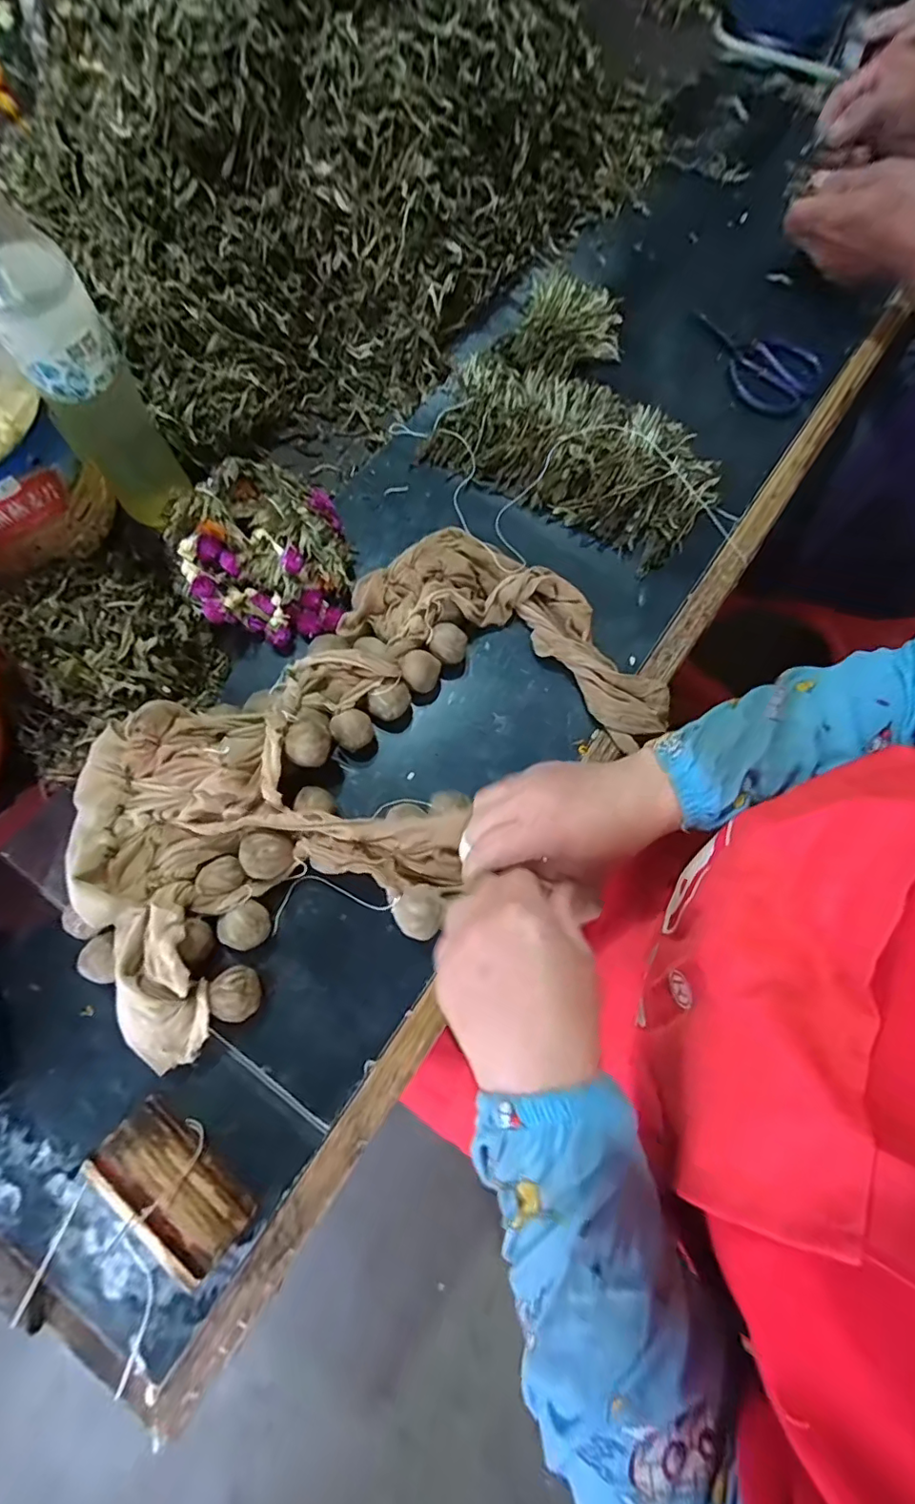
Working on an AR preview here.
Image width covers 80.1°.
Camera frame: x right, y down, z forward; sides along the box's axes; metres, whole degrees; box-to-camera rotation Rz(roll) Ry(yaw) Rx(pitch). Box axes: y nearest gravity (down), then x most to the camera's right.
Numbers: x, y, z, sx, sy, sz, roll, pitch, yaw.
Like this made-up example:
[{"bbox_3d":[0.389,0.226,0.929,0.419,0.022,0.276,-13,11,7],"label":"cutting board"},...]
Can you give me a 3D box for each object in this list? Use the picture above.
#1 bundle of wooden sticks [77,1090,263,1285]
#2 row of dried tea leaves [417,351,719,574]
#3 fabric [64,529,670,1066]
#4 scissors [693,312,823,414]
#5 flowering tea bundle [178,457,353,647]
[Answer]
[{"bbox_3d":[-0.172,0.261,0.326,0.094,0.038,0.034,40,77,8],"label":"bundle of wooden sticks"},{"bbox_3d":[0.102,-0.274,0.497,0.262,0.036,0.129,32,76,7],"label":"row of dried tea leaves"},{"bbox_3d":[-0.067,0.013,0.397,0.440,0.057,0.251,-40,79,-15],"label":"fabric"},{"bbox_3d":[0.293,-0.390,0.547,0.138,0.018,0.078,28,76,6],"label":"scissors"},{"bbox_3d":[-0.155,-0.166,0.443,0.125,0.076,0.148,-13,76,-5],"label":"flowering tea bundle"}]

